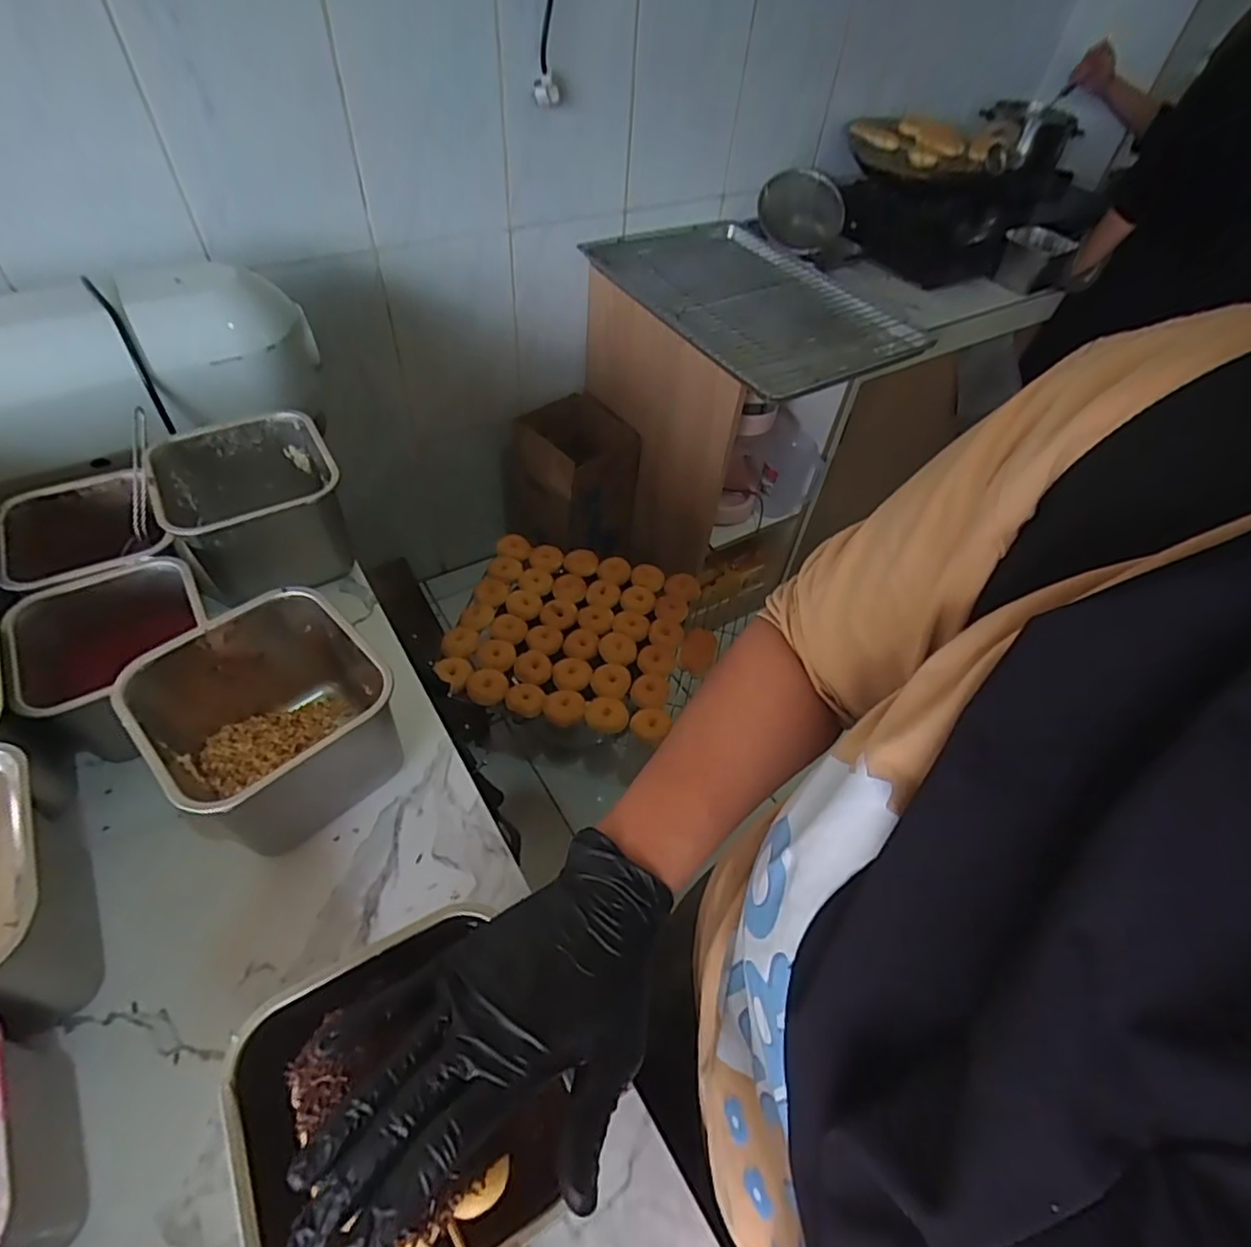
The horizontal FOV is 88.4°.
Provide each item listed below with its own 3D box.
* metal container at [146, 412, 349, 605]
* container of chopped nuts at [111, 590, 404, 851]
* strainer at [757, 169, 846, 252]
[{"bbox_3d":[-0.327,-0.104,0.580,0.138,0.095,0.140,-23,56,-23],"label":"metal container"},{"bbox_3d":[-0.243,0.071,0.452,0.128,0.111,0.134,37,56,23],"label":"container of chopped nuts"},{"bbox_3d":[0.403,-0.926,1.458,0.191,0.060,0.192,-6,85,-8],"label":"strainer"}]

